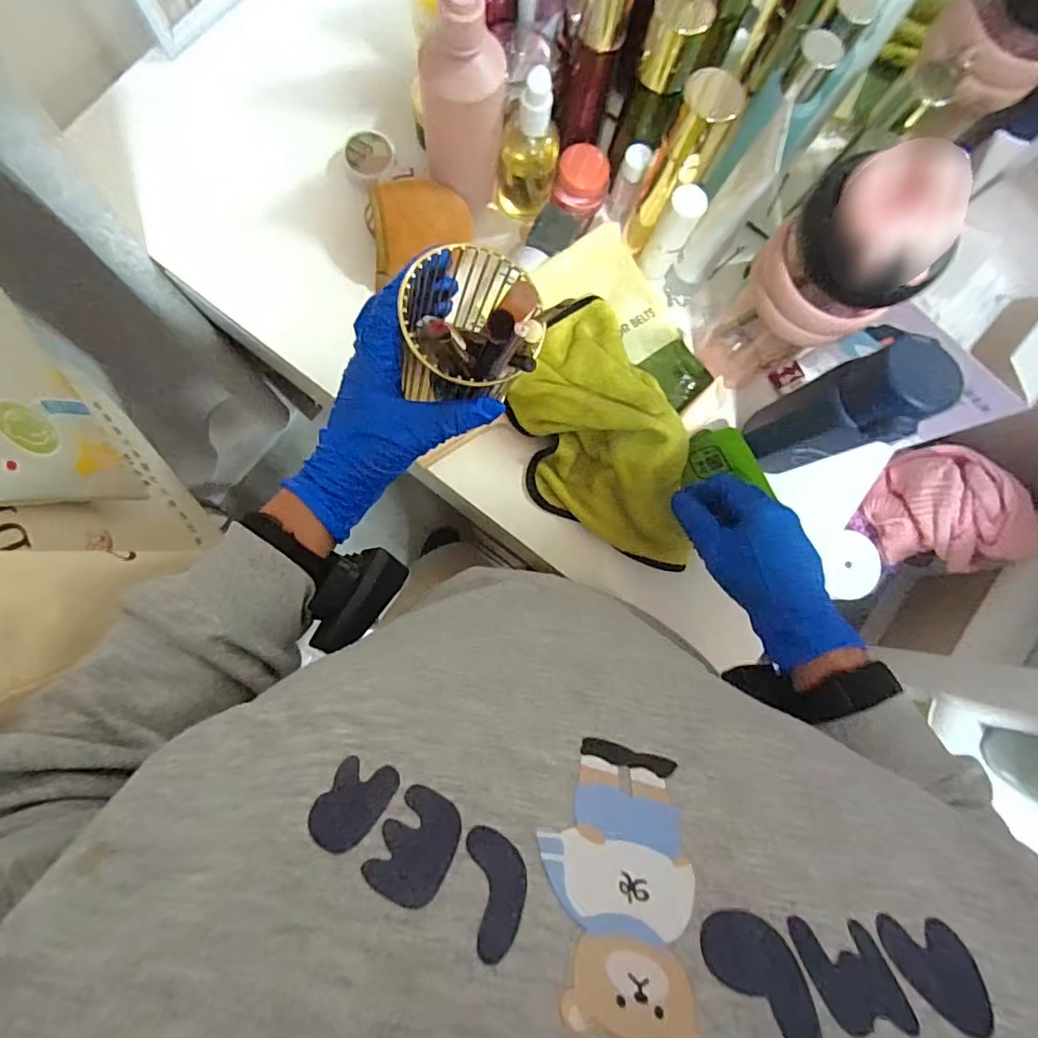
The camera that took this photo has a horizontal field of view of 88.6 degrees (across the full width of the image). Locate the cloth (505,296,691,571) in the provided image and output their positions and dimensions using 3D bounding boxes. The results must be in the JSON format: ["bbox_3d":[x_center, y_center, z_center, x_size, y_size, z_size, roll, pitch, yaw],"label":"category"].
[{"bbox_3d":[0.072,-0.062,0.470,0.135,0.041,0.236,-31,86,15],"label":"cloth"}]

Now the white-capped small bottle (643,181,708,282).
[{"bbox_3d":[0.133,-0.246,0.464,0.027,0.089,0.025,1,83,-5],"label":"white-capped small bottle"}]

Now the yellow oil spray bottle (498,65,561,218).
[{"bbox_3d":[0.010,-0.314,0.453,0.050,0.124,0.046,8,83,-4],"label":"yellow oil spray bottle"}]

